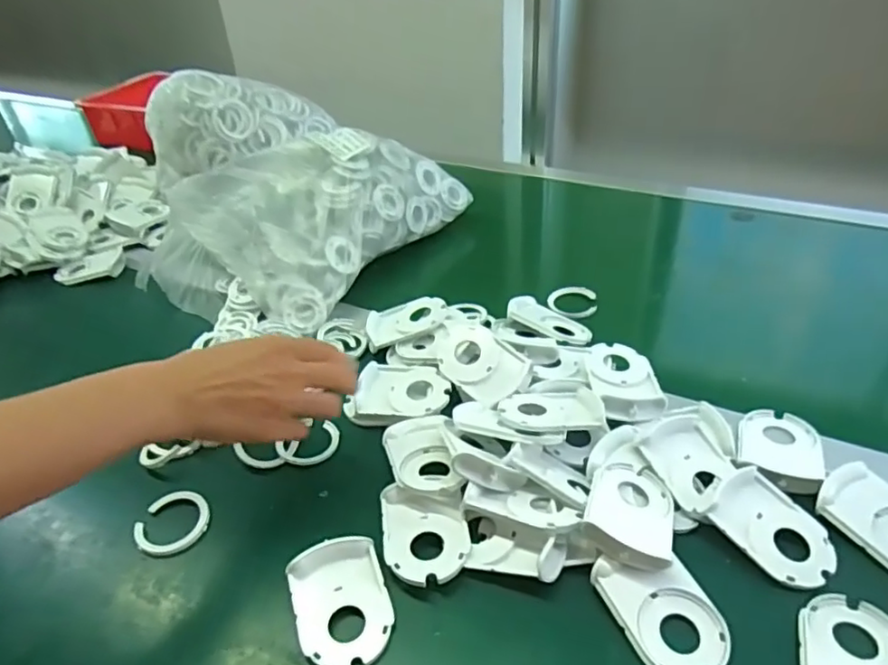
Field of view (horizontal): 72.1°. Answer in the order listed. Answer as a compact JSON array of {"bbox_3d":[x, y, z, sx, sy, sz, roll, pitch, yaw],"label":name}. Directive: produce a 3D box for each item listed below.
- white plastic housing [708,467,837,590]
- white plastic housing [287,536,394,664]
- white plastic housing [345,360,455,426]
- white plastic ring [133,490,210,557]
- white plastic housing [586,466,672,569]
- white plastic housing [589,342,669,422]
[{"bbox_3d":[0.219,0.128,0.404,0.058,0.023,0.072,-26,42,-27],"label":"white plastic housing"},{"bbox_3d":[-0.065,0.168,0.387,0.058,0.014,0.079,-15,38,-14],"label":"white plastic housing"},{"bbox_3d":[-0.041,0.050,0.533,0.087,0.014,0.066,-5,36,-2],"label":"white plastic housing"},{"bbox_3d":[-0.200,0.139,0.450,0.052,0.009,0.049,-3,36,2],"label":"white plastic ring"},{"bbox_3d":[0.126,0.121,0.413,0.057,0.012,0.084,22,31,8],"label":"white plastic housing"},{"bbox_3d":[0.154,0.039,0.525,0.056,0.015,0.088,-5,36,0],"label":"white plastic housing"}]

